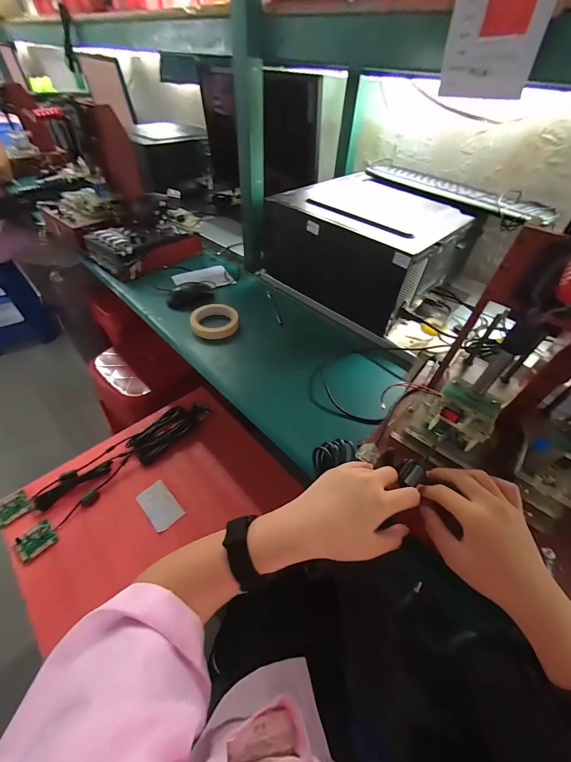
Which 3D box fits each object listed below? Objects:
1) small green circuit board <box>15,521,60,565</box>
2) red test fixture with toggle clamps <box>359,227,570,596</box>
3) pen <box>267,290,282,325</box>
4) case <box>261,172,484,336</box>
[{"bbox_3d":[-0.479,0.308,0.574,0.059,0.010,0.059,34,54,25],"label":"small green circuit board"},{"bbox_3d":[0.256,0.013,0.286,0.241,0.273,0.191,31,53,23],"label":"red test fixture with toggle clamps"},{"bbox_3d":[-0.028,-0.180,0.733,0.008,0.011,0.132,-11,49,-13],"label":"pen"},{"bbox_3d":[0.179,-0.316,0.740,0.291,0.232,0.390,-32,57,-29],"label":"case"}]

